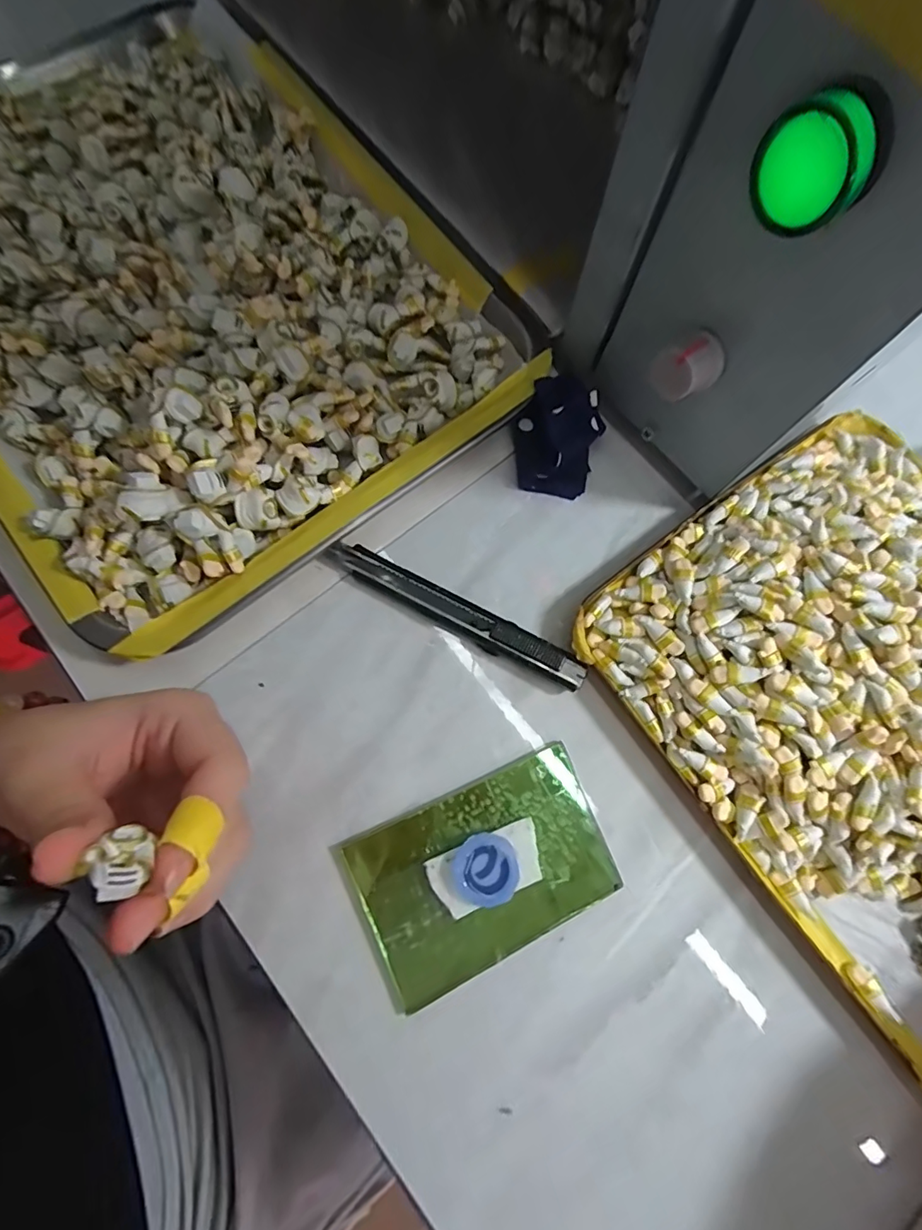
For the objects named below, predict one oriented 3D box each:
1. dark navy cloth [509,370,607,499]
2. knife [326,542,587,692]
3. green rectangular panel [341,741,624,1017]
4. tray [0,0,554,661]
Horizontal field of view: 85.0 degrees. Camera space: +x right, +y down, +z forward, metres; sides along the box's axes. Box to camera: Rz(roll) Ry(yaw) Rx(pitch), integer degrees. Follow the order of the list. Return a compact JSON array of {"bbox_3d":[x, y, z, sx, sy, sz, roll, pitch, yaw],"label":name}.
[{"bbox_3d":[0.049,-0.092,0.254,0.043,0.027,0.056,19,75,4],"label":"dark navy cloth"},{"bbox_3d":[-0.003,-0.001,0.238,0.132,0.009,0.016,28,76,6],"label":"knife"},{"bbox_3d":[0.011,0.106,0.211,0.103,0.010,0.065,-25,77,-7],"label":"green rectangular panel"},{"bbox_3d":[-0.145,-0.169,0.261,0.257,0.045,0.334,-38,79,-10],"label":"tray"}]

